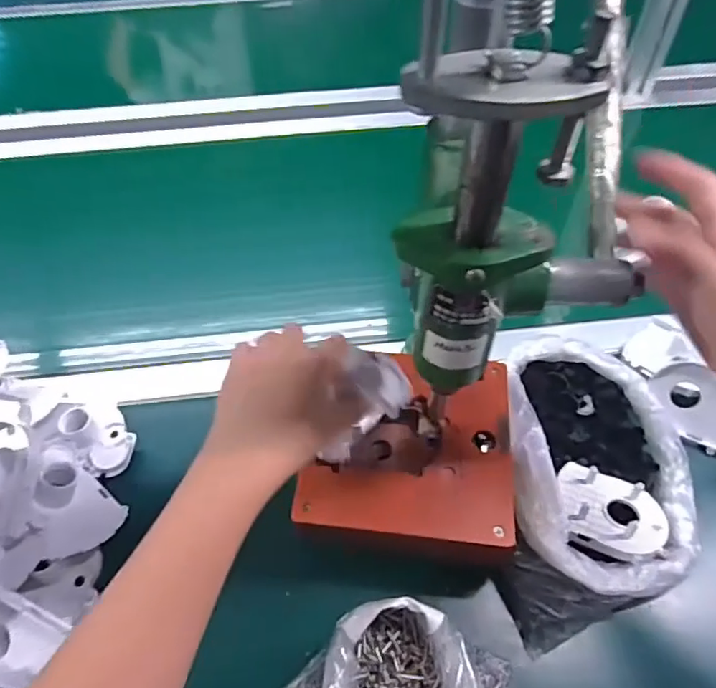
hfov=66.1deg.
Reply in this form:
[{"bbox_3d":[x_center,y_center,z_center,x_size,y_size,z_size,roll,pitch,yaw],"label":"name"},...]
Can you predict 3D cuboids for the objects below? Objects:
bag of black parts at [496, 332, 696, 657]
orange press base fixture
[{"bbox_3d":[0.190,0.108,0.434,0.144,0.060,0.239,7,53,7],"label":"bag of black parts"},{"bbox_3d":[0.039,0.088,0.429,0.154,0.056,0.157,3,52,4],"label":"orange press base fixture"}]

